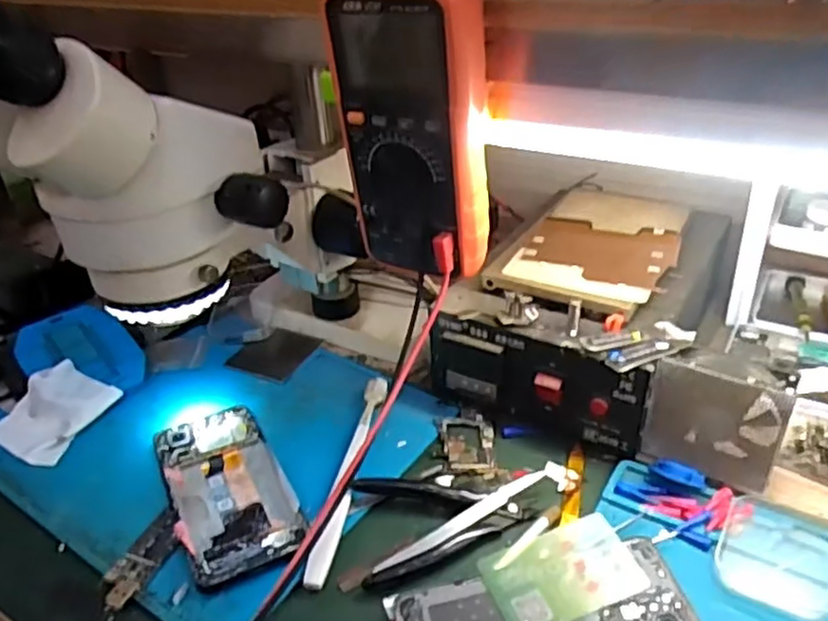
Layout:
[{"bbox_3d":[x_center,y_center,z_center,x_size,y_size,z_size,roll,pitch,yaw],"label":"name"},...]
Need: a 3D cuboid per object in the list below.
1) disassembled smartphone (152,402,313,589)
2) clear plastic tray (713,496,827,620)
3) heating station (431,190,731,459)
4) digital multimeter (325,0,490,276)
[{"bbox_3d":[-0.129,0.119,0.473,0.073,0.012,0.157,-17,34,-20],"label":"disassembled smartphone"},{"bbox_3d":[0.215,0.140,0.400,0.064,0.016,0.077,15,36,28],"label":"clear plastic tray"},{"bbox_3d":[0.143,-0.003,0.552,0.167,0.104,0.224,16,37,29],"label":"heating station"},{"bbox_3d":[0.001,-0.108,0.411,0.085,0.169,0.046,17,37,30],"label":"digital multimeter"}]

